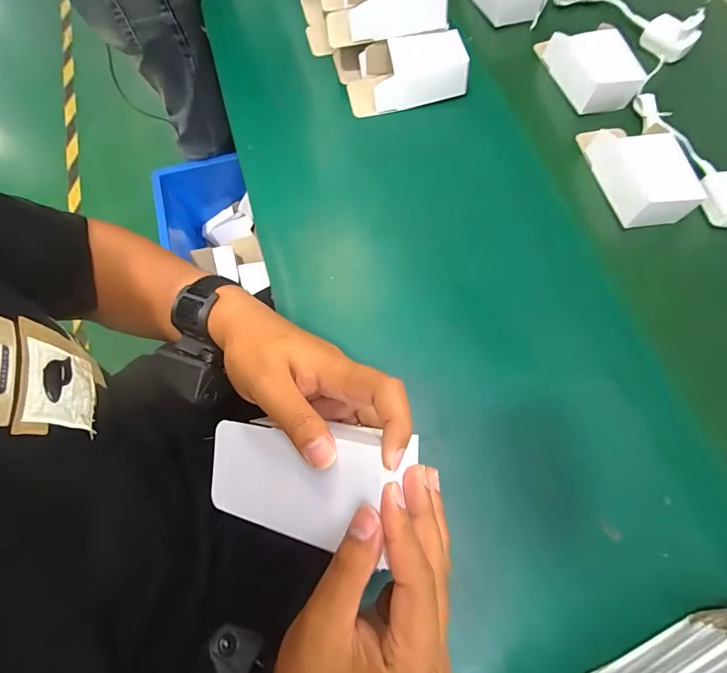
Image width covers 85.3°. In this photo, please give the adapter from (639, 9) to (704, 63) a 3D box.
[{"bbox_3d":[0.401,-0.395,0.514,0.062,0.048,0.027,41,75,15],"label":"adapter"}]

